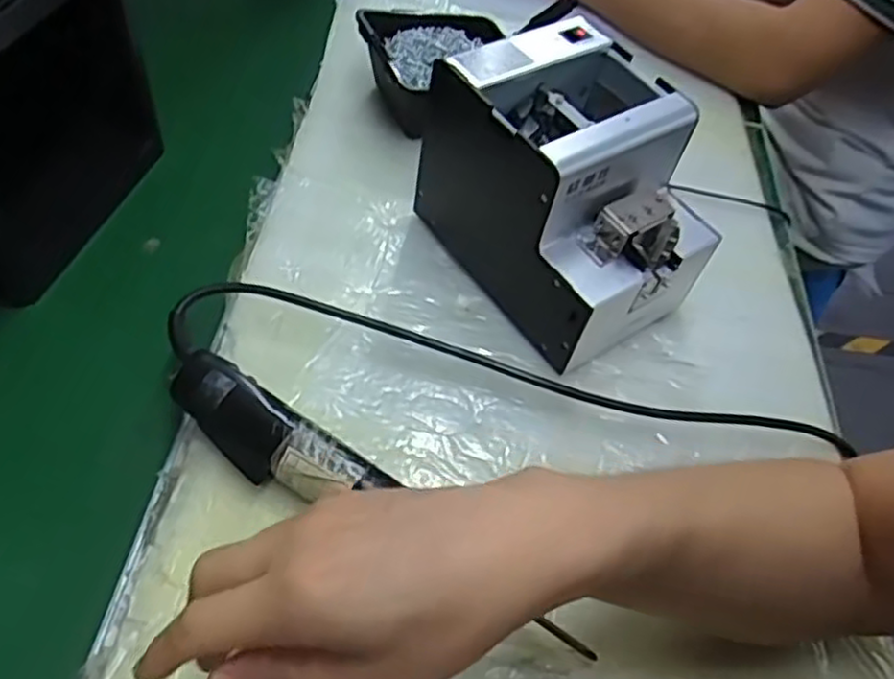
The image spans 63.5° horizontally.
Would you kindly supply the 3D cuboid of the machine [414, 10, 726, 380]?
[{"bbox_3d":[0.083,-0.102,0.504,0.128,0.152,0.183,-26,61,-25],"label":"machine"}]

